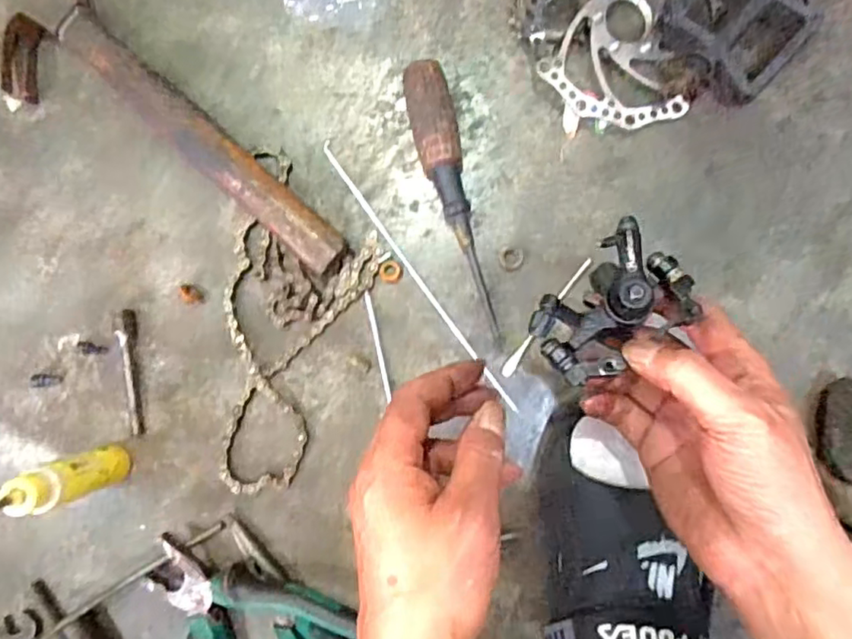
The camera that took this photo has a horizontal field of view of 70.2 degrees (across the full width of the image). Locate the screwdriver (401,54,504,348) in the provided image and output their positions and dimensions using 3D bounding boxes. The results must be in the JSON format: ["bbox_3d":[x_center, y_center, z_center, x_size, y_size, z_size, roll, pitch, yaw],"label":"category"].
[{"bbox_3d":[0.020,-0.083,0.439,0.031,0.035,0.199,-14,90,2],"label":"screwdriver"}]

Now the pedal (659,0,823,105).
[{"bbox_3d":[0.219,-0.209,0.427,0.091,0.035,0.082,42,92,2],"label":"pedal"}]

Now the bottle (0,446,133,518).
[{"bbox_3d":[-0.237,0.108,0.412,0.022,0.112,0.028,-22,89,2],"label":"bottle"}]

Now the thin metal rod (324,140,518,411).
[{"bbox_3d":[-0.006,-0.033,0.456,0.006,0.004,0.244,-36,89,2],"label":"thin metal rod"}]

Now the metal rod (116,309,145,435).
[{"bbox_3d":[-0.223,0.040,0.458,0.012,0.007,0.093,-5,90,2],"label":"metal rod"}]

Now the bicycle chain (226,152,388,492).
[{"bbox_3d":[-0.101,0.007,0.452,0.107,0.017,0.248,13,91,2],"label":"bicycle chain"}]

